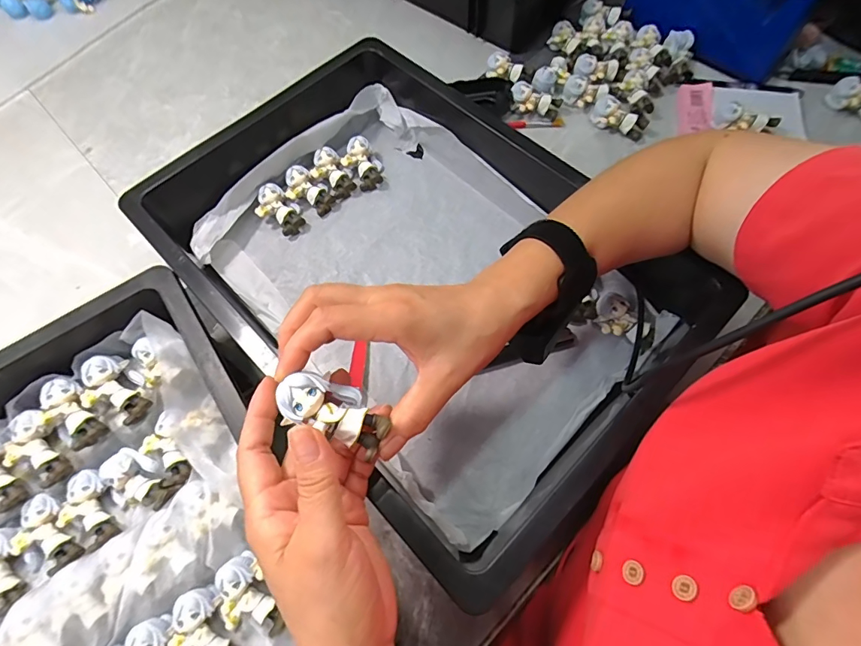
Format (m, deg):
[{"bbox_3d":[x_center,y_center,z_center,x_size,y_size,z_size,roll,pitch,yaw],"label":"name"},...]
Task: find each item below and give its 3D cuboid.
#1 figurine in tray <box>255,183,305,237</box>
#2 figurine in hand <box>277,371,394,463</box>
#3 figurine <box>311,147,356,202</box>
[{"bbox_3d":[-0.159,-0.120,0.461,0.052,0.025,0.036,29,71,13],"label":"figurine in tray"},{"bbox_3d":[-0.051,0.048,0.235,0.055,0.026,0.033,27,71,11],"label":"figurine in hand"},{"bbox_3d":[-0.108,-0.162,0.476,0.035,0.026,0.053,-33,70,-12],"label":"figurine"}]

